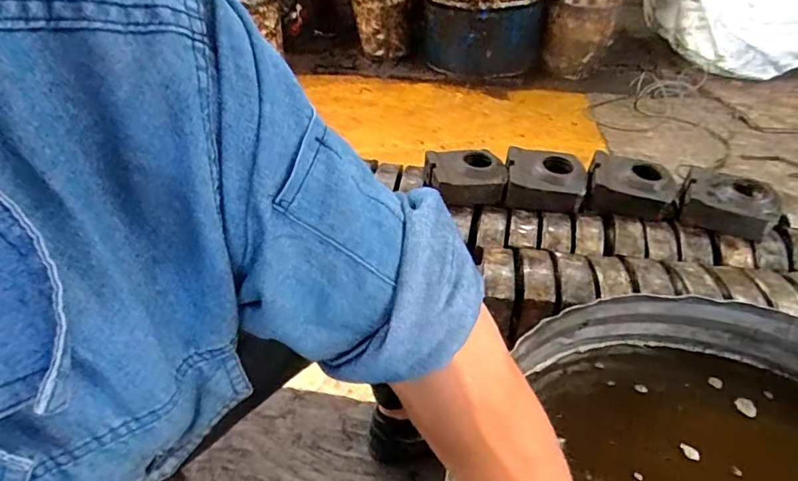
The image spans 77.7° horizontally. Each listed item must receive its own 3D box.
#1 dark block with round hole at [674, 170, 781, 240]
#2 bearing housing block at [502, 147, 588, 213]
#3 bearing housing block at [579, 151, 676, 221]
[{"bbox_3d":[0.767,-0.082,1.156,0.193,0.093,0.134,24,45,27],"label":"dark block with round hole"},{"bbox_3d":[0.358,-0.151,1.221,0.190,0.088,0.149,11,40,13],"label":"bearing housing block"},{"bbox_3d":[0.565,-0.124,1.216,0.198,0.115,0.133,18,42,21],"label":"bearing housing block"}]

